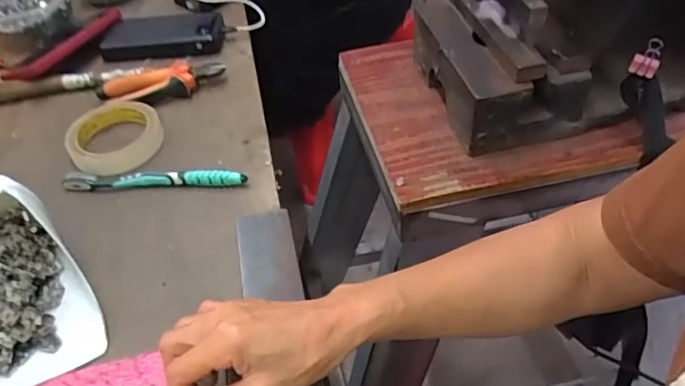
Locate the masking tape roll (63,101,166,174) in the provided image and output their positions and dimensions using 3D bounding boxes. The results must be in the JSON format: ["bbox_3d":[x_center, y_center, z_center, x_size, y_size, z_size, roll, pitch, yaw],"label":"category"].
[{"bbox_3d":[-0.253,-0.068,0.600,0.097,0.022,0.104,-1,46,1],"label":"masking tape roll"}]

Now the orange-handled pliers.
[{"bbox_3d":[-0.218,-0.135,0.654,0.150,0.020,0.057,-15,47,-12],"label":"orange-handled pliers"}]

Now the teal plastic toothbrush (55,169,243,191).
[{"bbox_3d":[-0.190,-0.016,0.548,0.187,0.021,0.018,0,46,2],"label":"teal plastic toothbrush"}]

